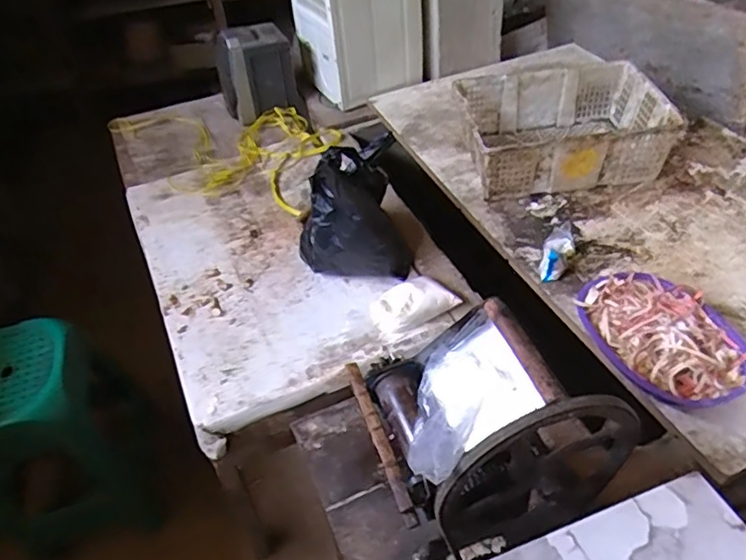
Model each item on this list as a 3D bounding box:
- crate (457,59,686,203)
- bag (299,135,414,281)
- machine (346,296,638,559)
[{"bbox_3d":[0.473,-0.386,1.524,0.464,0.155,0.362,-5,43,1],"label":"crate"},{"bbox_3d":[-0.046,-0.158,1.279,0.230,0.298,0.199,-9,44,-4],"label":"bag"},{"bbox_3d":[0.143,0.186,0.783,0.289,0.290,0.235,-16,44,-11],"label":"machine"}]

